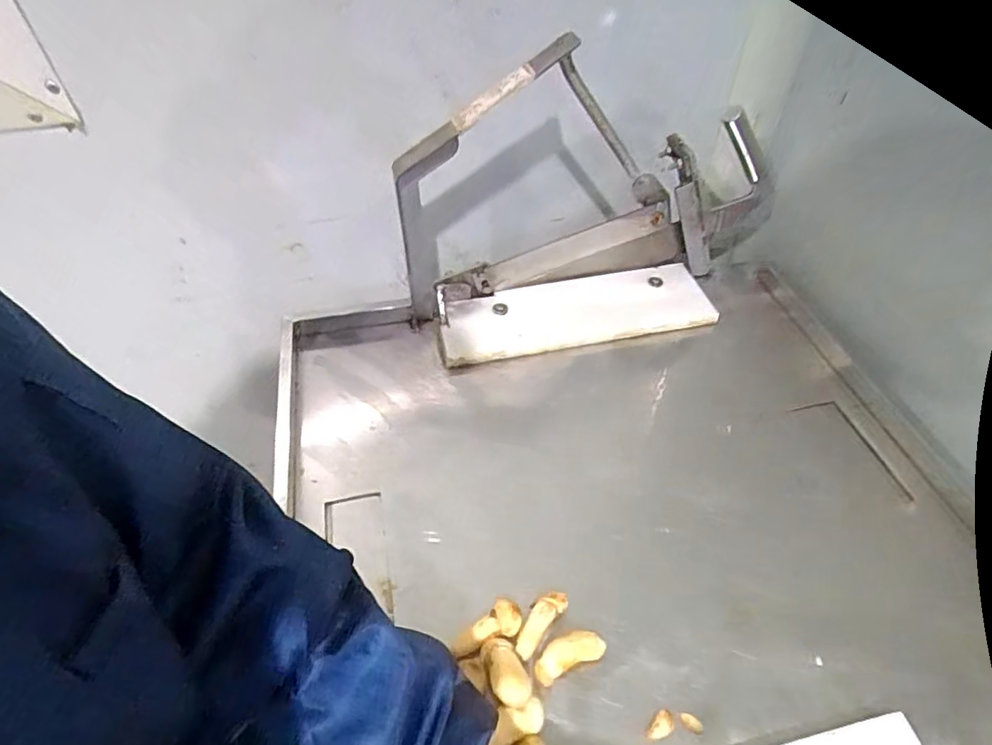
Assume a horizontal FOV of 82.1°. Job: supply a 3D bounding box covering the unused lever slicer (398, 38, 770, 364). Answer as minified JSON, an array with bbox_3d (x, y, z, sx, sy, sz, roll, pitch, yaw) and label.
[{"bbox_3d":[0.127,-0.164,0.610,0.445,0.263,0.150,-12,50,-11],"label":"unused lever slicer"}]

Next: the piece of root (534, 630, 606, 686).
[{"bbox_3d":[0.054,0.213,0.427,0.055,0.029,0.022,-18,51,-16],"label":"piece of root"}]

